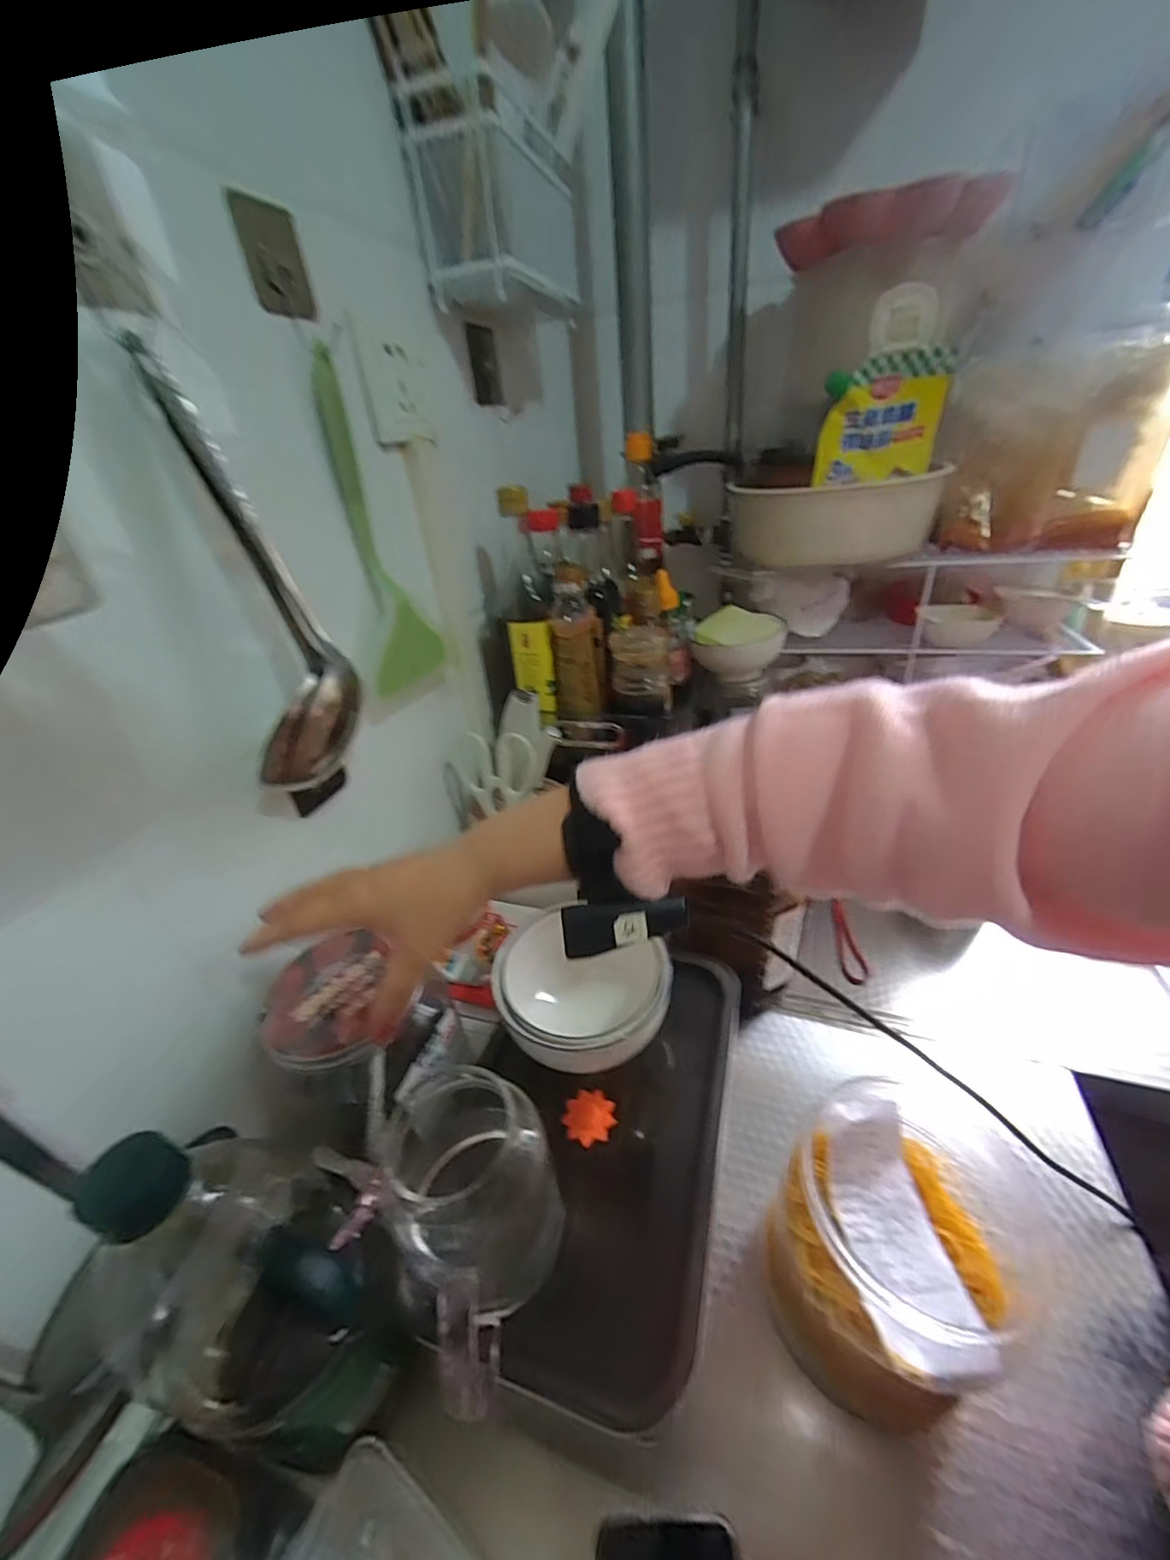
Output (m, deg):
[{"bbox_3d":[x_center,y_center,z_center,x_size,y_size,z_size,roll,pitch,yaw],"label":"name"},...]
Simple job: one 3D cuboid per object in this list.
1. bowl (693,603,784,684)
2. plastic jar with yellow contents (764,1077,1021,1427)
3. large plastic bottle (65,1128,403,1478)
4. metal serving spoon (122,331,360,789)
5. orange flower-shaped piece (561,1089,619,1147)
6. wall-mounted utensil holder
[{"bbox_3d":[0.193,-0.170,0.685,0.111,0.066,0.090,7,35,19],"label":"bowl"},{"bbox_3d":[0.188,0.298,0.345,0.139,0.124,0.125,-17,34,-16],"label":"plastic jar with yellow contents"},{"bbox_3d":[-0.166,0.274,0.289,0.087,0.261,0.095,4,34,15],"label":"large plastic bottle"},{"bbox_3d":[-0.190,-0.102,0.320,0.070,0.225,0.056,-19,35,-18],"label":"metal serving spoon"},{"bbox_3d":[0.003,0.233,0.373,0.035,0.004,0.035,-4,33,3],"label":"orange flower-shaped piece"},{"bbox_3d":[-0.074,-0.544,0.523,0.083,0.132,0.221,7,35,19],"label":"wall-mounted utensil holder"}]

